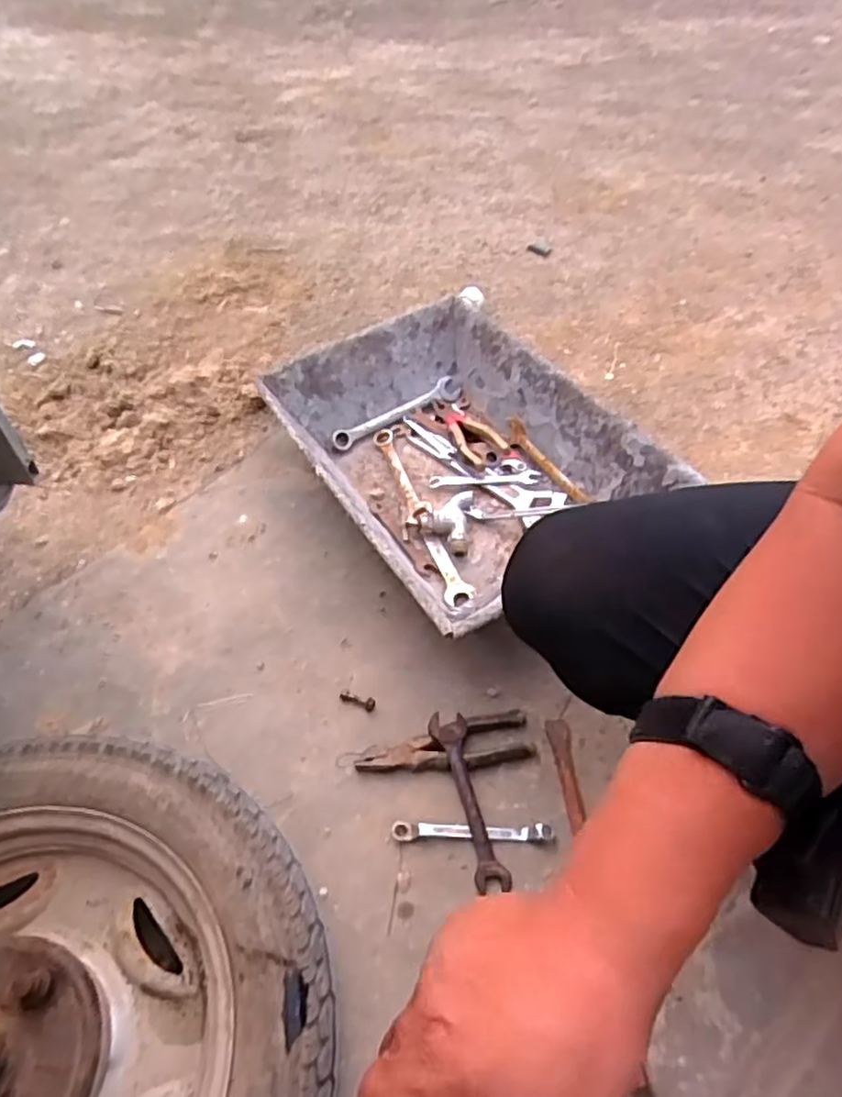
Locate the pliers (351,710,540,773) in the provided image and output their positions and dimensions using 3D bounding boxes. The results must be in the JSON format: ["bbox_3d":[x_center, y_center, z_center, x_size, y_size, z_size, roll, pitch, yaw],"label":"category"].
[{"bbox_3d":[0.022,0.190,0.650,0.164,0.017,0.045,-9,51,-4],"label":"pliers"}]

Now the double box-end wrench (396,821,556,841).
[{"bbox_3d":[0.046,0.250,0.607,0.141,0.006,0.017,-1,51,3],"label":"double box-end wrench"}]

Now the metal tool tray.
[{"bbox_3d":[0.035,-0.108,0.827,0.311,0.121,0.454,-27,54,-17],"label":"metal tool tray"}]

